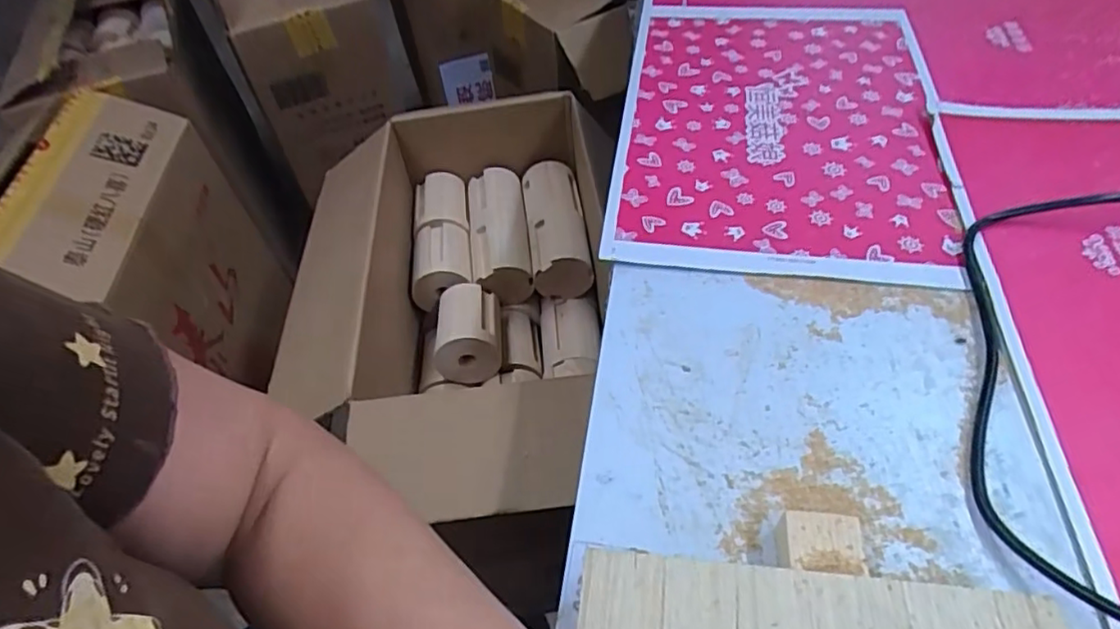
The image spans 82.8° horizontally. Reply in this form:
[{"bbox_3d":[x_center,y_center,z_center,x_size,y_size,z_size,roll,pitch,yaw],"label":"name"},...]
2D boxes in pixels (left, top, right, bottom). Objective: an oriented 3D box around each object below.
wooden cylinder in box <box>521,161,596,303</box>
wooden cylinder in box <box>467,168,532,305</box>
[{"bbox_3d":[-0.006,-0.118,0.881,0.078,0.068,0.204,-9,50,0],"label":"wooden cylinder in box"},{"bbox_3d":[-0.085,-0.111,0.875,0.078,0.066,0.199,-8,50,0],"label":"wooden cylinder in box"}]

